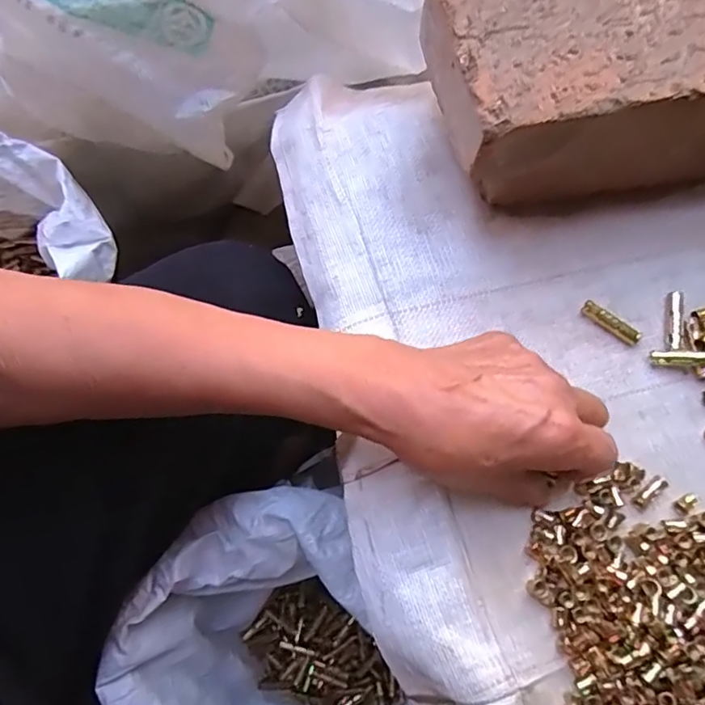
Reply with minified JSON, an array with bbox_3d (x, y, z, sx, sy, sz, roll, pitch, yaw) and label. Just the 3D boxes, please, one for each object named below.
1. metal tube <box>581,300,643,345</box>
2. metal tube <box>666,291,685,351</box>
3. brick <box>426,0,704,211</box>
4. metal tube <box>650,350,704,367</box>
[{"bbox_3d":[0.166,-0.019,0.345,0.041,0.007,0.008,36,77,10],"label":"metal tube"},{"bbox_3d":[0.209,-0.020,0.350,0.009,0.006,0.043,12,74,4],"label":"metal tube"},{"bbox_3d":[0.185,-0.176,0.335,0.269,0.097,0.111,-12,74,-3],"label":"brick"},{"bbox_3d":[0.208,0.004,0.336,0.040,0.008,0.009,0,73,20],"label":"metal tube"}]

